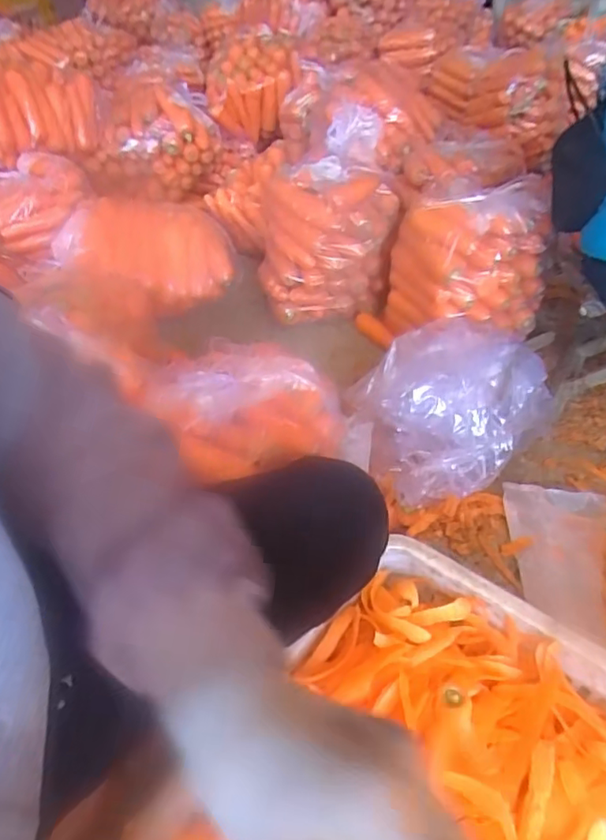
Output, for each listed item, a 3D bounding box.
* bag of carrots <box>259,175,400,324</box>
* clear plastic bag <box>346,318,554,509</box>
[{"bbox_3d":[0.038,-0.321,1.107,0.266,0.282,0.133,12,48,16],"label":"bag of carrots"},{"bbox_3d":[0.217,-0.018,0.893,0.286,0.150,0.233,-27,49,-20],"label":"clear plastic bag"}]

